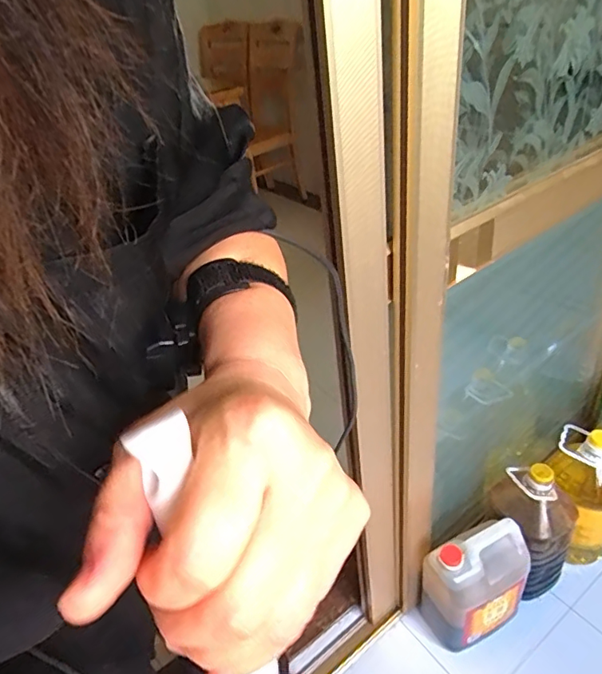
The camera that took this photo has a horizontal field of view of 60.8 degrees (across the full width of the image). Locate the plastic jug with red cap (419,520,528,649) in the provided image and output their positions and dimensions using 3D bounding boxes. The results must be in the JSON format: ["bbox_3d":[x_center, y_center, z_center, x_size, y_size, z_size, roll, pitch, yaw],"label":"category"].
[{"bbox_3d":[0.348,0.503,1.034,0.188,0.306,0.130,-19,37,-16],"label":"plastic jug with red cap"}]

